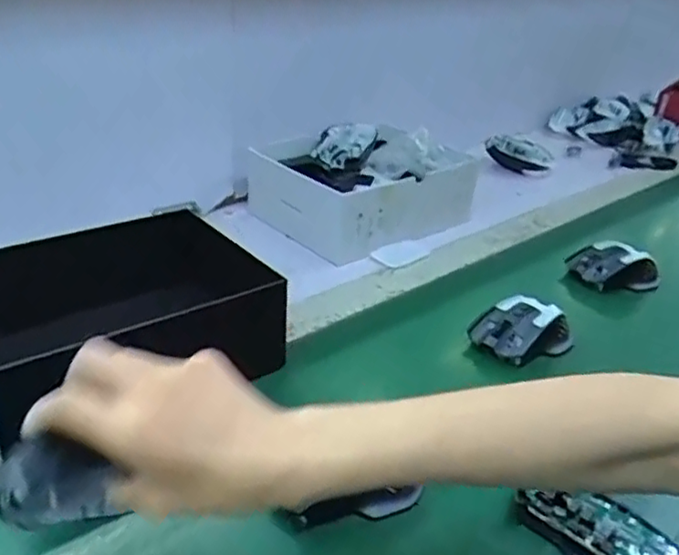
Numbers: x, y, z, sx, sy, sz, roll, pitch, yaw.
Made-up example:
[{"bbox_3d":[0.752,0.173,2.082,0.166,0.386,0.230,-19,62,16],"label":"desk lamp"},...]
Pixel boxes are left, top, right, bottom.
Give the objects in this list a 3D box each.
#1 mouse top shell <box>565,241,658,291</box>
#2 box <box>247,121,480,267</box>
[{"bbox_3d":[0.309,-0.011,0.723,0.099,0.044,0.052,6,29,3],"label":"mouse top shell"},{"bbox_3d":[0.031,-0.122,0.850,0.249,0.101,0.200,-21,37,-38],"label":"box"}]

